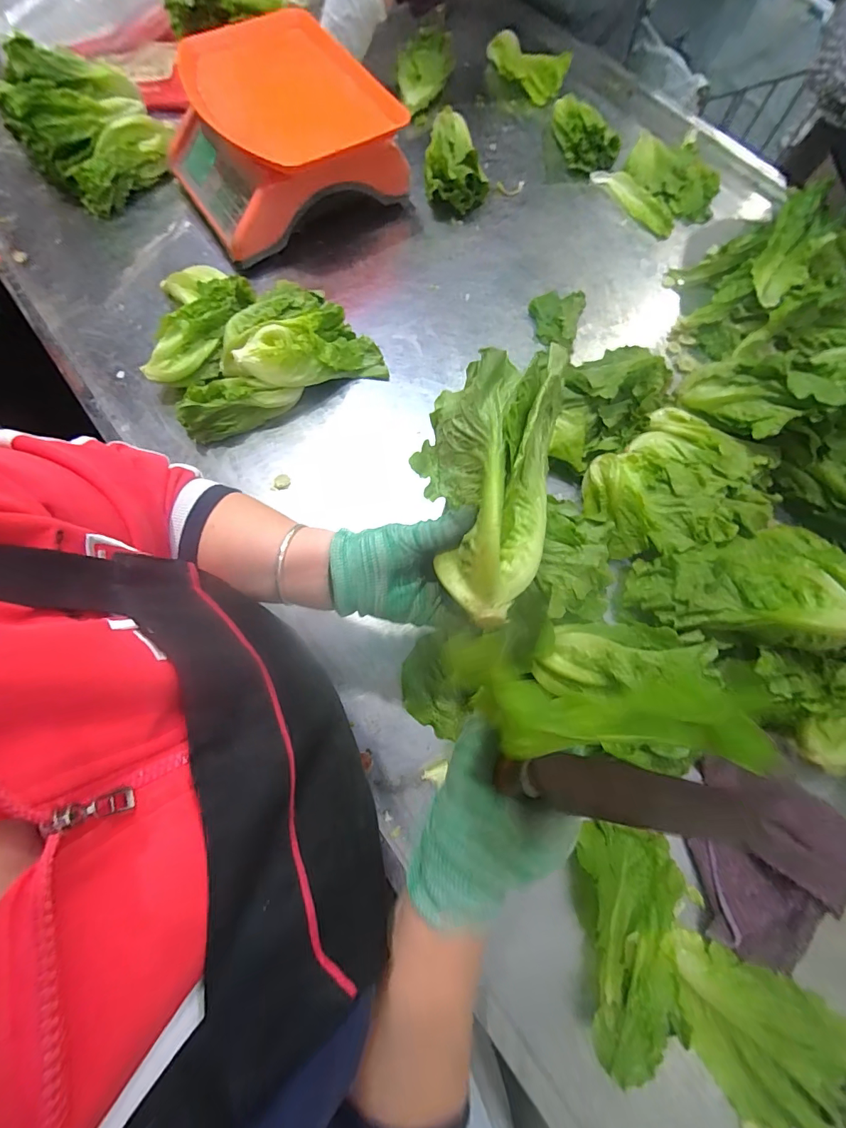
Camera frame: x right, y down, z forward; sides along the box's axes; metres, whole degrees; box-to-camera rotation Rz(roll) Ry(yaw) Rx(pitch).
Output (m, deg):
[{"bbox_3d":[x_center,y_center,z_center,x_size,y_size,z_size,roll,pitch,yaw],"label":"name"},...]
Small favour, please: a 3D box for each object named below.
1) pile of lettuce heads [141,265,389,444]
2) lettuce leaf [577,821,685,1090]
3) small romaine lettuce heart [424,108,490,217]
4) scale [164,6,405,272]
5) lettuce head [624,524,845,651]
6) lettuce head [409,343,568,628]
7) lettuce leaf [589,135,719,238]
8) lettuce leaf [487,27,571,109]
[{"bbox_3d":[-0.226,-0.316,0.564,0.271,0.078,0.257,-27,75,-10],"label":"pile of lettuce heads"},{"bbox_3d":[0.186,0.325,0.376,0.086,0.055,0.165,1,71,-2],"label":"lettuce leaf"},{"bbox_3d":[0.051,-0.642,0.686,0.095,0.066,0.162,0,72,-2],"label":"small romaine lettuce heart"},{"bbox_3d":[-0.212,-0.621,0.631,0.295,0.136,0.285,-29,75,-11],"label":"scale"},{"bbox_3d":[0.312,0.026,0.416,0.159,0.123,0.123,-9,72,-5],"label":"lettuce head"},{"bbox_3d":[0.048,-0.058,0.310,0.102,0.064,0.190,4,81,-1],"label":"lettuce head"},{"bbox_3d":[0.394,-0.634,0.712,0.183,0.029,0.158,43,75,11],"label":"lettuce leaf"},{"bbox_3d":[0.191,-0.926,0.793,0.149,0.044,0.060,37,74,10],"label":"lettuce leaf"}]

